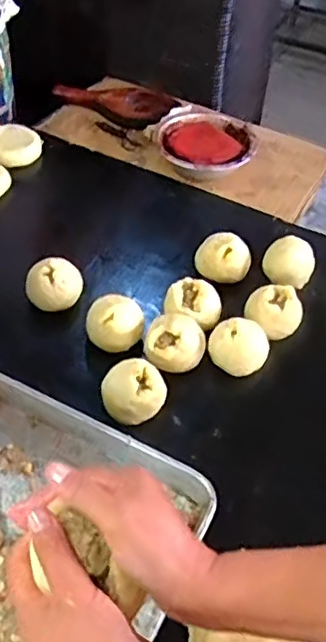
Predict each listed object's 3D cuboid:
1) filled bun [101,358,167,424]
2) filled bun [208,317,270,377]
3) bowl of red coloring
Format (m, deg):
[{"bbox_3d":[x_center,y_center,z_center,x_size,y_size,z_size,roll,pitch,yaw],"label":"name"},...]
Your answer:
[{"bbox_3d":[-0.033,0.082,0.717,0.074,0.054,0.073,22,52,13],"label":"filled bun"},{"bbox_3d":[0.102,0.032,0.781,0.076,0.052,0.071,23,52,14],"label":"filled bun"},{"bbox_3d":[0.077,-0.324,1.093,0.183,0.048,0.180,2,50,-3],"label":"bowl of red coloring"}]

